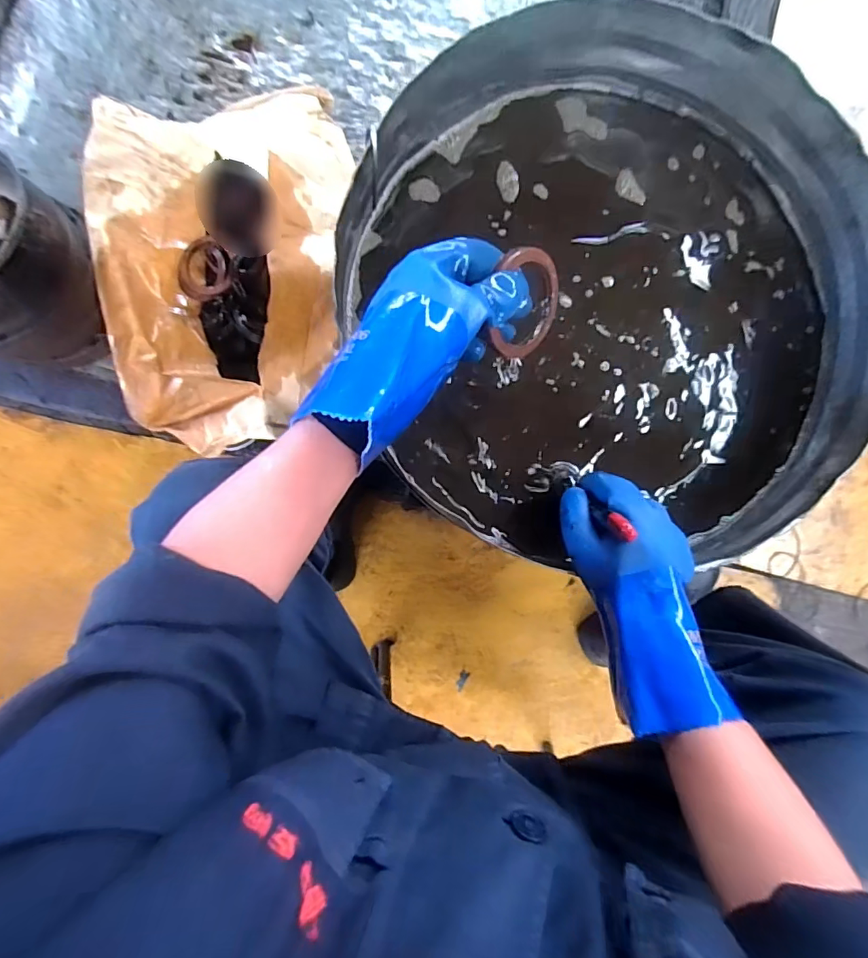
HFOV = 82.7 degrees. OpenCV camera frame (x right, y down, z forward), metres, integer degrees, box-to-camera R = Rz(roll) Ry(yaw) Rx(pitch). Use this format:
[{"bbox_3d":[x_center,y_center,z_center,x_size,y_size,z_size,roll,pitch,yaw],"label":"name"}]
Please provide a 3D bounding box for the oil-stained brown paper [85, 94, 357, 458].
[{"bbox_3d":[-0.341,-0.347,0.762,0.334,0.137,0.518,-9,85,-3],"label":"oil-stained brown paper"}]

